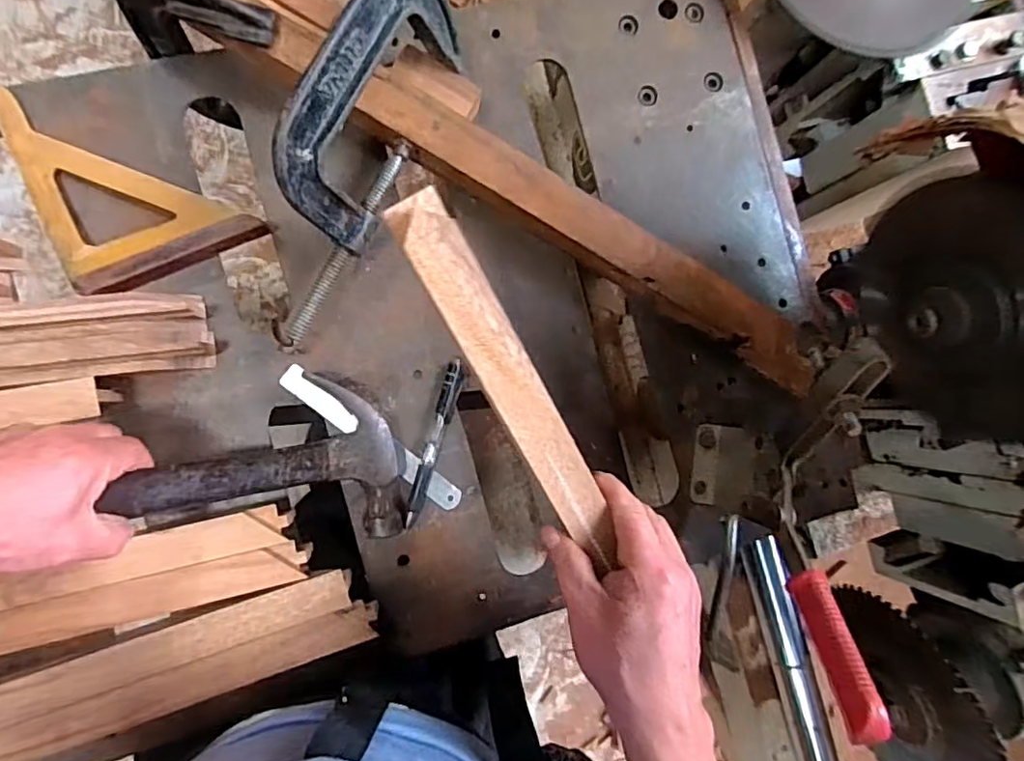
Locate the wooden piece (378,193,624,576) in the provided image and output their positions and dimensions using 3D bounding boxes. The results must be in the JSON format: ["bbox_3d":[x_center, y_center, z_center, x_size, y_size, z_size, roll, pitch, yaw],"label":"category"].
[{"bbox_3d":[0.005,0.010,0.327,0.031,0.014,0.236,-31,110,-7],"label":"wooden piece"}]

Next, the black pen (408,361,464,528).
[{"bbox_3d":[-0.063,0.050,0.479,0.013,0.010,0.137,16,87,-7],"label":"black pen"}]

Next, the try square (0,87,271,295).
[{"bbox_3d":[-0.309,-0.123,0.442,0.212,0.024,0.101,26,86,-6],"label":"try square"}]

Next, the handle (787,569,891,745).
[{"bbox_3d":[0.194,0.161,0.351,0.015,0.028,0.096,3,46,-7],"label":"handle"}]

